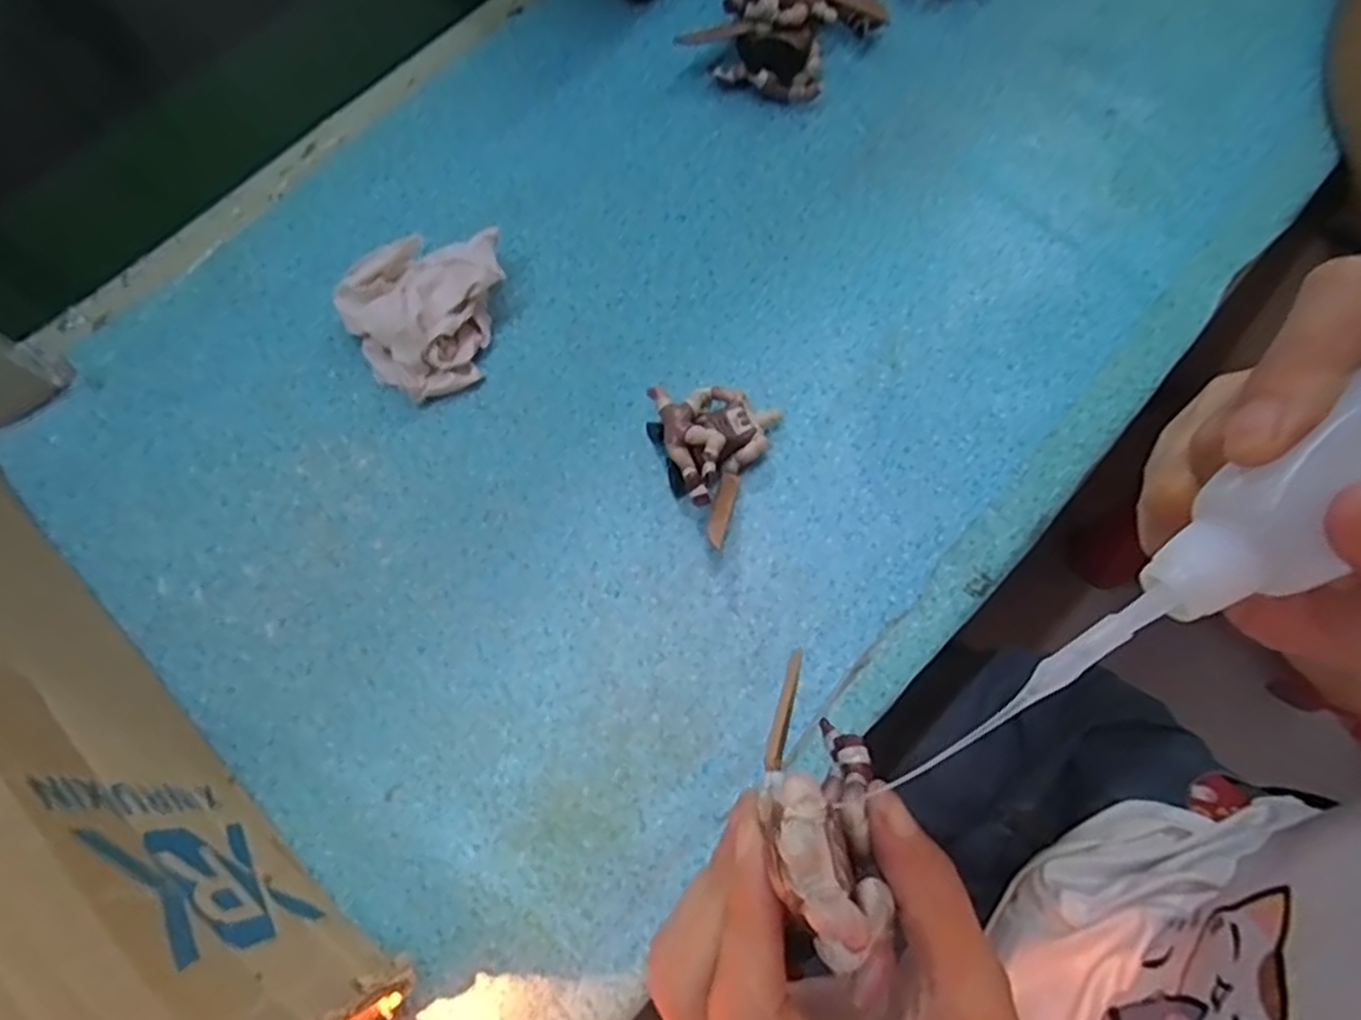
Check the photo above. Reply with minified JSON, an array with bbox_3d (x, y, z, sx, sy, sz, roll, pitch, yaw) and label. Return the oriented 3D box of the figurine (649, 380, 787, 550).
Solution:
[{"bbox_3d":[0.007,-0.027,0.344,0.055,0.030,0.069,24,73,10],"label":"figurine"}]

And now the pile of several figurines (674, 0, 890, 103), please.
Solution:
[{"bbox_3d":[0.068,-0.276,0.421,0.110,0.041,0.078,-41,74,-11],"label":"pile of several figurines"}]

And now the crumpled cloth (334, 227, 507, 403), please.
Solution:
[{"bbox_3d":[-0.122,-0.097,0.367,0.083,0.040,0.075,-20,71,-5],"label":"crumpled cloth"}]

